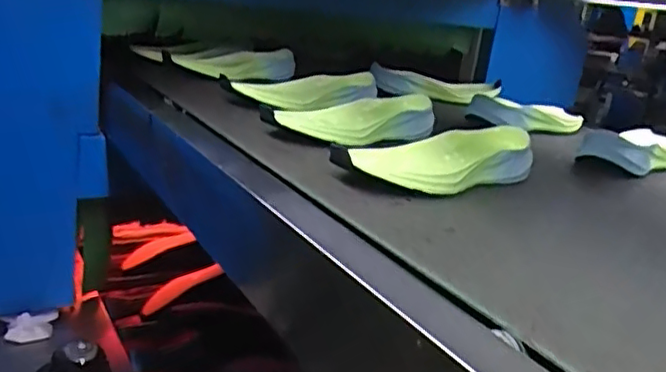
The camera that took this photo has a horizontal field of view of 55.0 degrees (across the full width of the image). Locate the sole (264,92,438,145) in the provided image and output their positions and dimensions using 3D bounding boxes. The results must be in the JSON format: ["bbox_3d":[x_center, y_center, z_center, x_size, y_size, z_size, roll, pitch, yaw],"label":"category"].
[{"bbox_3d":[0.029,-0.090,0.833,0.098,0.047,0.255,22,23,39],"label":"sole"}]

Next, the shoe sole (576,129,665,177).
[{"bbox_3d":[0.432,-0.050,0.908,0.099,0.044,0.278,20,22,36],"label":"shoe sole"}]

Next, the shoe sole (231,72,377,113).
[{"bbox_3d":[-0.029,-0.145,0.972,0.235,0.046,0.092,-7,22,-39],"label":"shoe sole"}]

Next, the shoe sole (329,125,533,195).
[{"bbox_3d":[0.112,-0.030,0.675,0.252,0.047,0.087,-5,22,-36],"label":"shoe sole"}]

